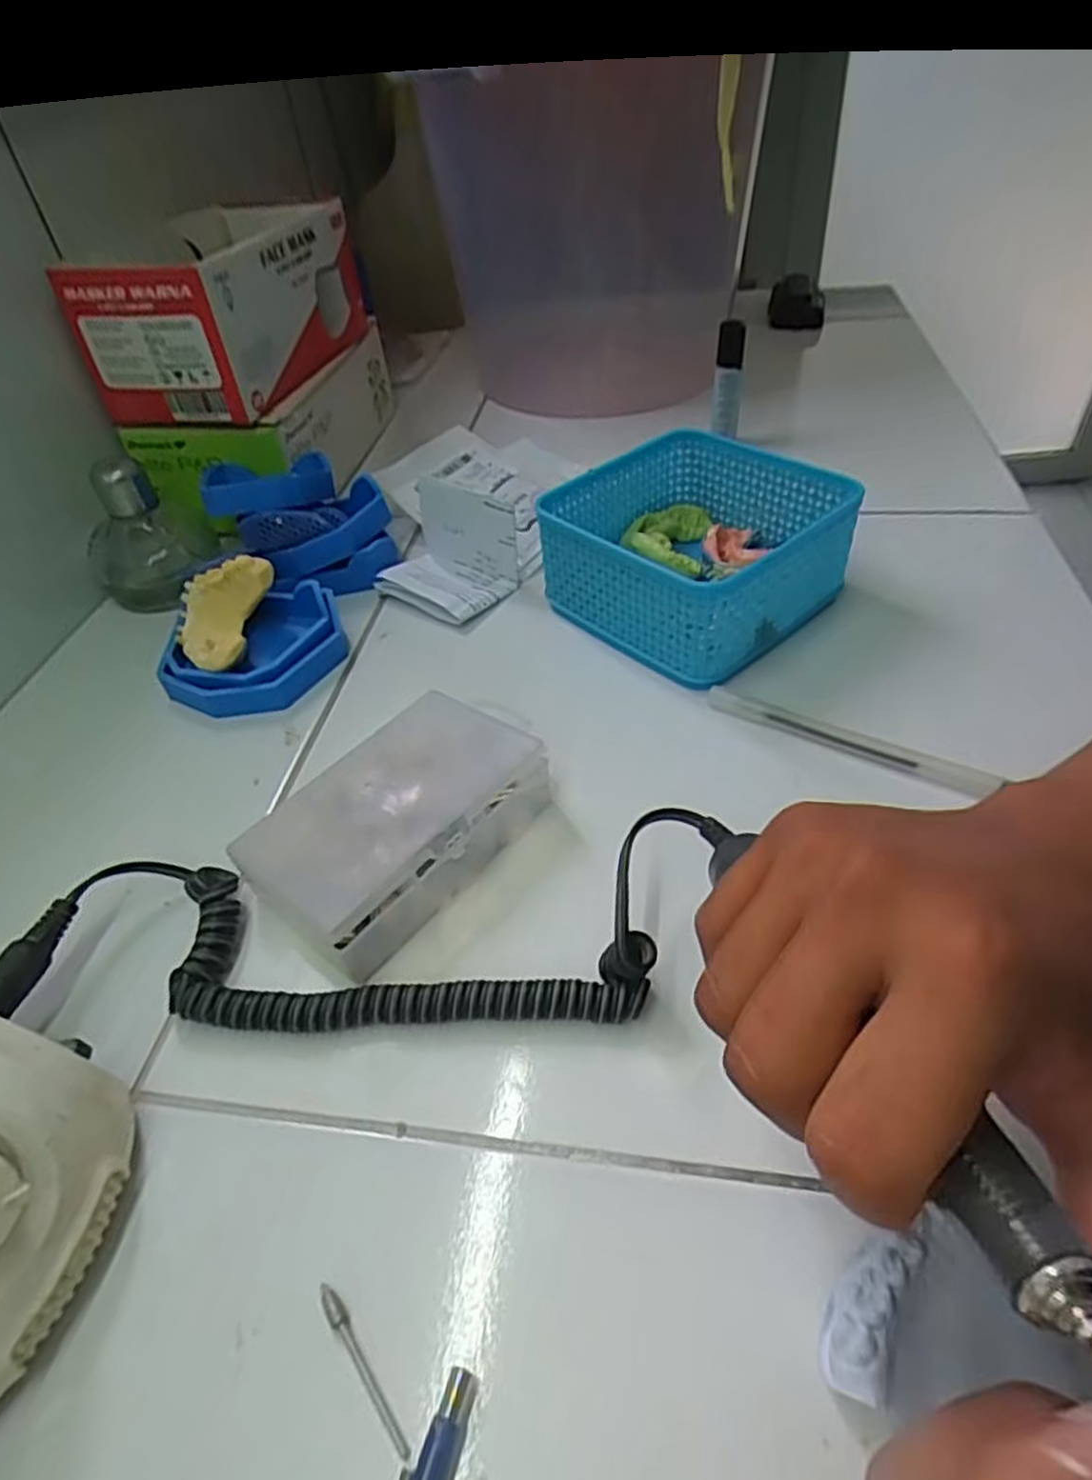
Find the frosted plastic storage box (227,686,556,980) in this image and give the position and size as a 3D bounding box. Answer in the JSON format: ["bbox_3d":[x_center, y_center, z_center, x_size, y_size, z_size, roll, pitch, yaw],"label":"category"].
[{"bbox_3d":[-0.061,0.031,0.314,0.074,0.033,0.119,25,53,29],"label":"frosted plastic storage box"}]

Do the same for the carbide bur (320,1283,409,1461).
[{"bbox_3d":[-0.049,0.167,0.204,0.005,0.004,0.045,-32,52,-24],"label":"carbide bur"}]

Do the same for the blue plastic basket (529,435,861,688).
[{"bbox_3d":[0.081,-0.106,0.419,0.129,0.064,0.130,-34,50,-25],"label":"blue plastic basket"}]

